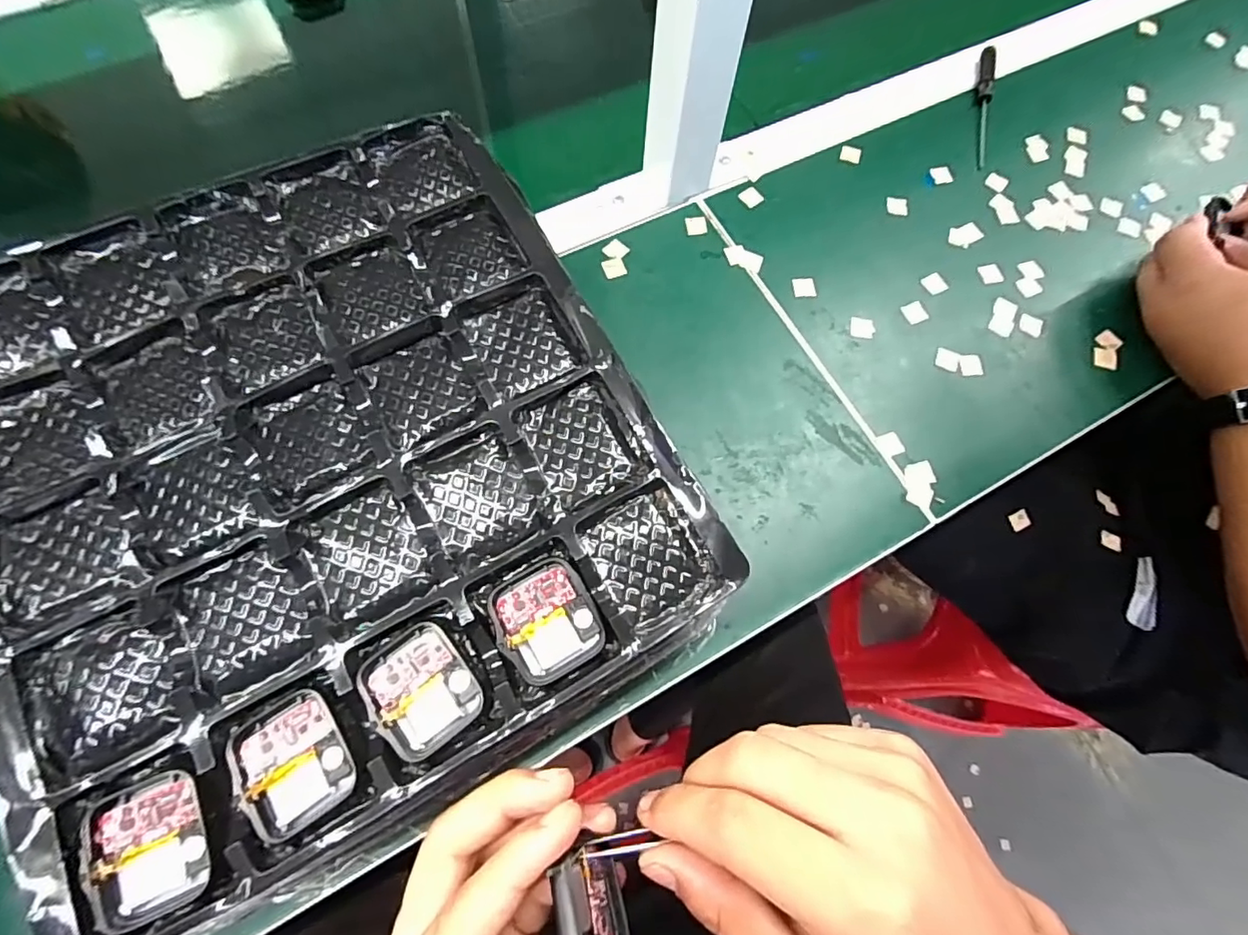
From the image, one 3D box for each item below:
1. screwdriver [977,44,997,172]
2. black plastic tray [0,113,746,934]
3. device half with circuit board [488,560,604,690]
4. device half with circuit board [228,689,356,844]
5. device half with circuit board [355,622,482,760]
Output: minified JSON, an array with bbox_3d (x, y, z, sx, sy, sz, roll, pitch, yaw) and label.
[{"bbox_3d":[0.316,-0.318,0.472,0.013,0.013,0.129,12,71,2],"label":"screwdriver"},{"bbox_3d":[-0.130,-0.008,0.231,0.260,0.021,0.297,-29,75,-12],"label":"black plastic tray"},{"bbox_3d":[-0.031,0.061,0.217,0.037,0.008,0.043,-26,74,-11],"label":"device half with circuit board"},{"bbox_3d":[-0.120,0.106,0.197,0.035,0.007,0.043,-33,76,-13],"label":"device half with circuit board"},{"bbox_3d":[-0.078,0.084,0.207,0.036,0.006,0.043,-36,76,-13],"label":"device half with circuit board"}]

